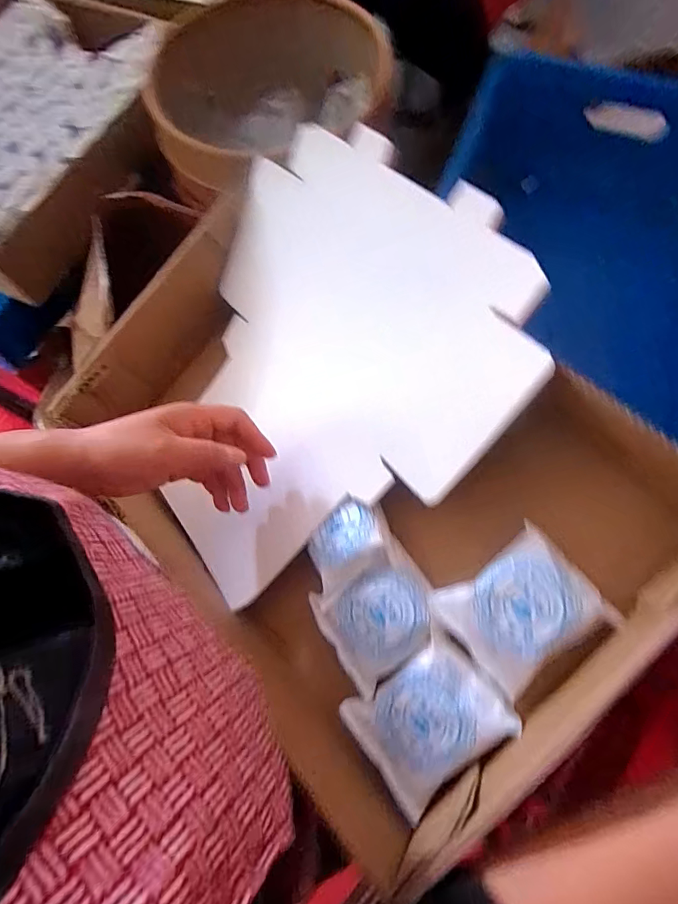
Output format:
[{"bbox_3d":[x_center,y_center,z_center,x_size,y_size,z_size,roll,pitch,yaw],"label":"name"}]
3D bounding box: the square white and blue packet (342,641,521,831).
[{"bbox_3d":[0.067,0.182,0.329,0.085,0.017,0.076,-41,68,2],"label":"square white and blue packet"}]

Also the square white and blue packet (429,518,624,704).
[{"bbox_3d":[0.125,0.108,0.328,0.090,0.021,0.077,-42,70,7],"label":"square white and blue packet"}]

